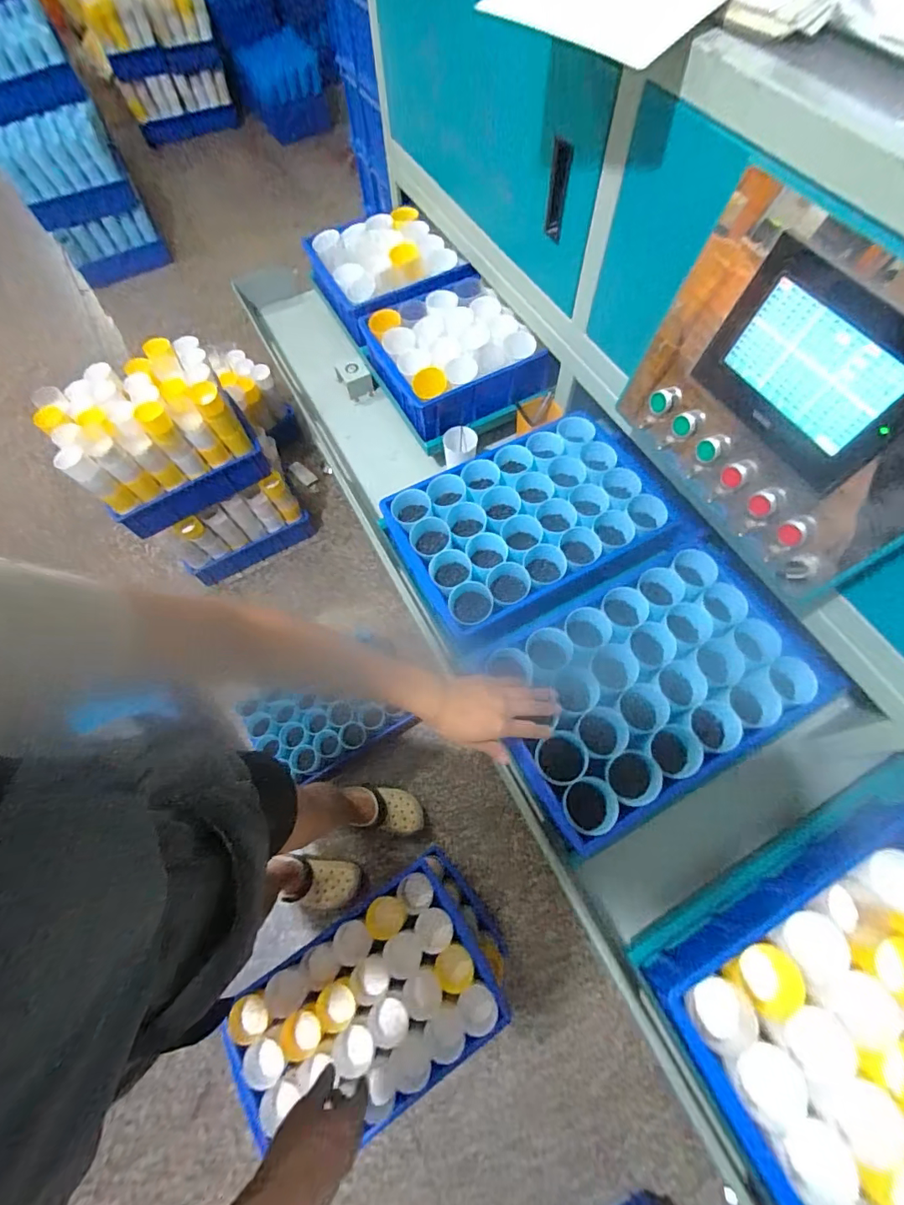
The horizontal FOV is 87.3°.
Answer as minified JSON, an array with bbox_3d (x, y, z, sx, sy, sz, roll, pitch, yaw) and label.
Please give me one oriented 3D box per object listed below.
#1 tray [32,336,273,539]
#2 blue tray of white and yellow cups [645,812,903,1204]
[{"bbox_3d":[-0.760,-0.440,1.228,0.413,0.276,0.343,-29,67,-11],"label":"tray"},{"bbox_3d":[0.478,0.445,0.514,0.430,0.078,0.303,-25,67,-10],"label":"blue tray of white and yellow cups"}]

